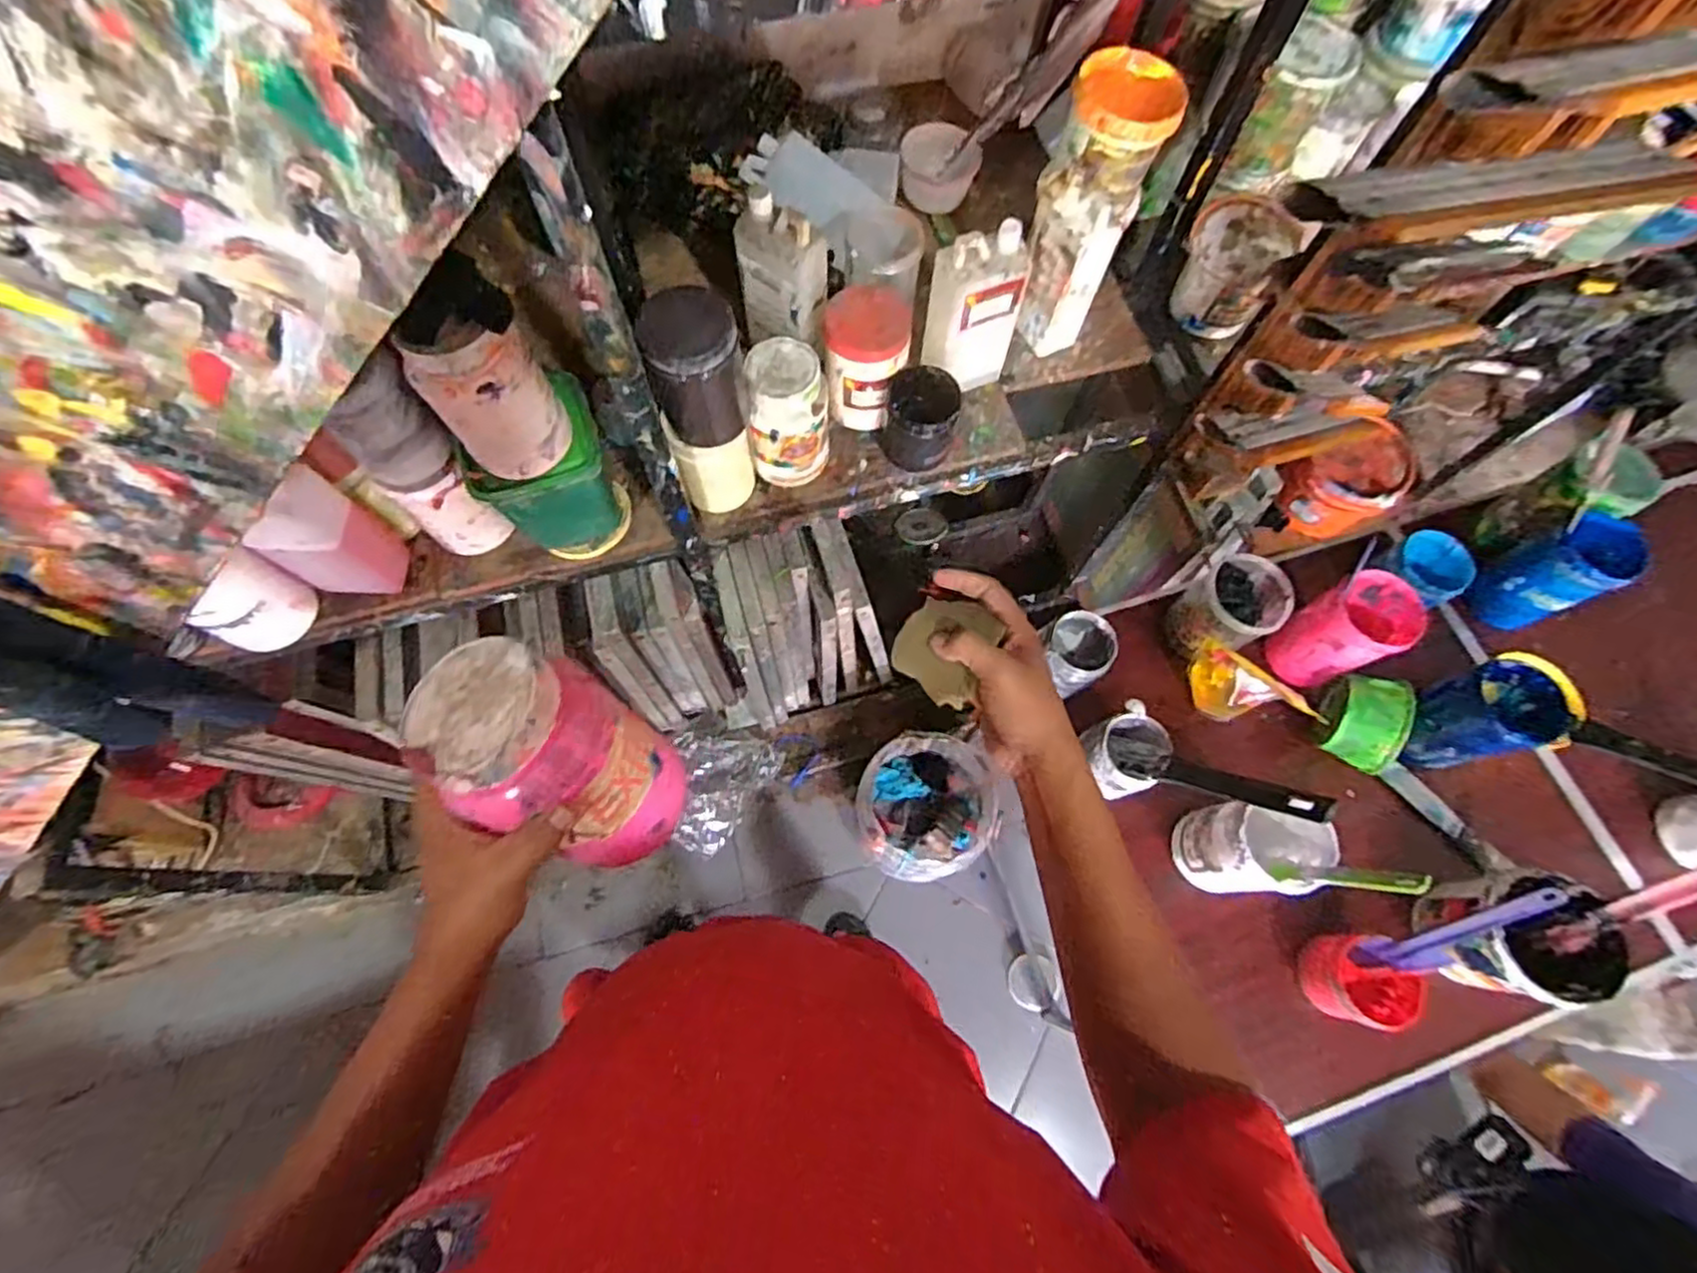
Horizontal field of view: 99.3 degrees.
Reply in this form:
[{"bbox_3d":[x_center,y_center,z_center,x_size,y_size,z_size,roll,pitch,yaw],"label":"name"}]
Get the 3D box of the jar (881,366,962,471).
[{"bbox_3d":[0.092,-0.270,0.894,0.089,0.108,0.091,12,70,3],"label":"jar"}]

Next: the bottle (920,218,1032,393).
[{"bbox_3d":[0.153,-0.381,0.874,0.112,0.213,0.064,-10,70,-6],"label":"bottle"}]

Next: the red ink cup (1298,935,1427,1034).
[{"bbox_3d":[0.548,0.370,0.769,0.081,0.076,0.083,1,69,-2],"label":"red ink cup"}]

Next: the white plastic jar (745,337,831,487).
[{"bbox_3d":[-0.067,-0.257,0.841,0.088,0.157,0.090,1,69,-2],"label":"white plastic jar"}]

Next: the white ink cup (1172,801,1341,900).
[{"bbox_3d":[0.429,0.226,0.767,0.095,0.129,0.090,4,69,0],"label":"white ink cup"}]

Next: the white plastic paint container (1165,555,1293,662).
[{"bbox_3d":[0.459,-0.033,0.876,0.099,0.117,0.093,1,69,-2],"label":"white plastic paint container"}]

